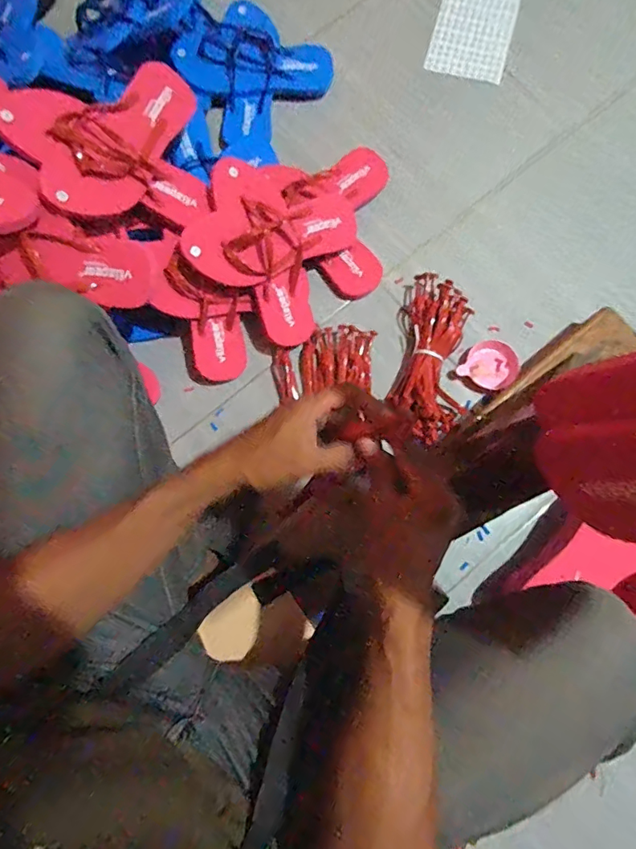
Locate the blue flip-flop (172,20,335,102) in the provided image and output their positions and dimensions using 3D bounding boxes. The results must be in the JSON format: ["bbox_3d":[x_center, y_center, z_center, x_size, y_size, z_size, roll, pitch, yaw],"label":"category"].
[{"bbox_3d":[-0.099,-0.563,0.760,0.240,0.057,0.107,2,80,1],"label":"blue flip-flop"}]

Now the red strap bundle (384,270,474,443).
[{"bbox_3d":[0.164,-0.093,0.685,0.106,0.062,0.242,14,80,3],"label":"red strap bundle"}]

